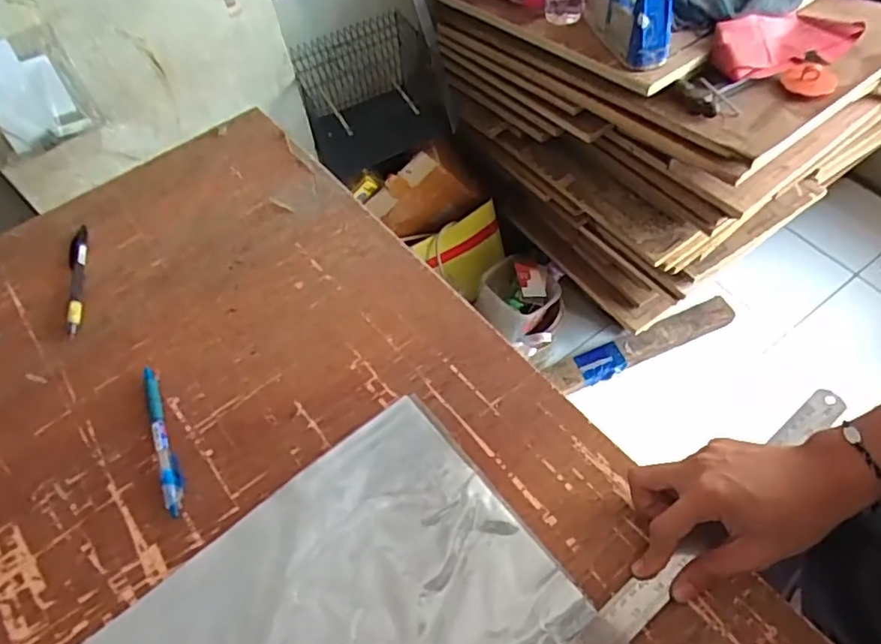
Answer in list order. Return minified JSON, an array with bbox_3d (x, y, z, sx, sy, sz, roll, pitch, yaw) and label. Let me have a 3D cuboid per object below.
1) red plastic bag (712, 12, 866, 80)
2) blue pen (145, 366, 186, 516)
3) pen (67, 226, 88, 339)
[{"bbox_3d":[0.526,-0.429,0.884,0.244,0.045,0.098,-23,59,-10],"label":"red plastic bag"},{"bbox_3d":[-0.233,0.096,0.494,0.015,0.009,0.138,-21,59,-9],"label":"blue pen"},{"bbox_3d":[-0.363,-0.044,0.585,0.017,0.009,0.137,-16,58,-6],"label":"pen"}]

